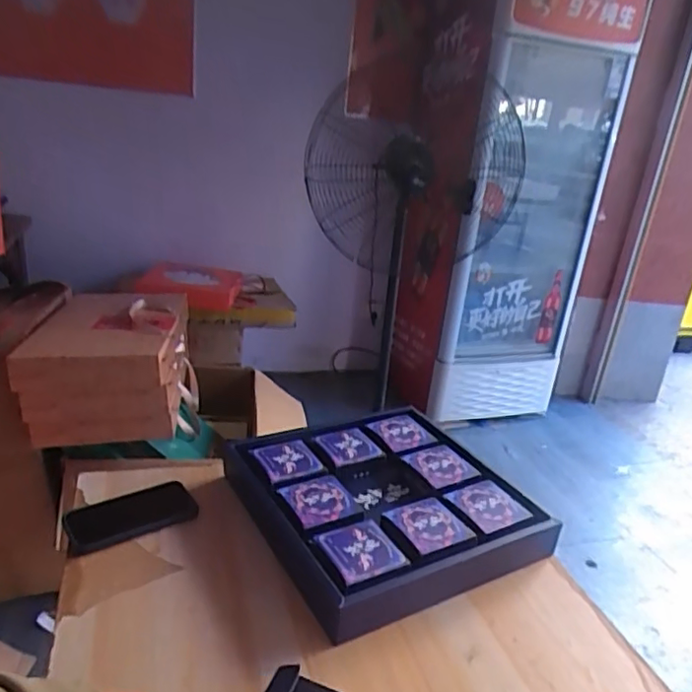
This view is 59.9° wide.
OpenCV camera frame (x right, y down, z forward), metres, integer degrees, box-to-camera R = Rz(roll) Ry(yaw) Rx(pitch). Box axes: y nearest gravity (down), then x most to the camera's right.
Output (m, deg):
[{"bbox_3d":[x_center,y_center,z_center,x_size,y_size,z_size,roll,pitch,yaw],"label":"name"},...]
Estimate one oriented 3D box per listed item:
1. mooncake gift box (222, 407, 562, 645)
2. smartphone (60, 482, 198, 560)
[{"bbox_3d":[0.050,0.215,0.844,0.339,0.078,0.343,-7,26,-31],"label":"mooncake gift box"},{"bbox_3d":[-0.276,0.219,0.774,0.161,0.018,0.078,-11,28,-36],"label":"smartphone"}]

